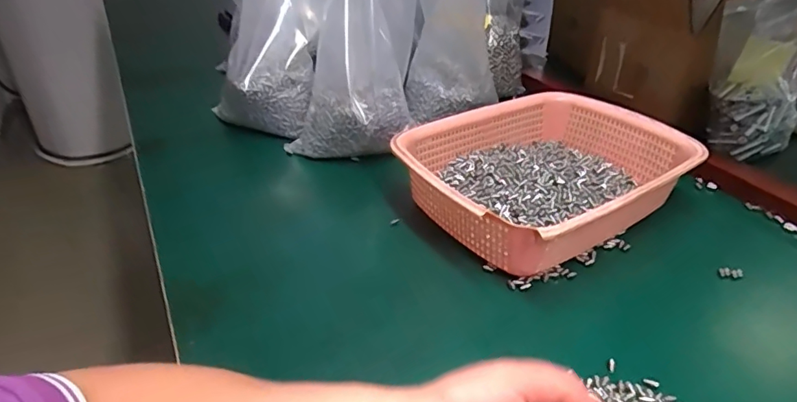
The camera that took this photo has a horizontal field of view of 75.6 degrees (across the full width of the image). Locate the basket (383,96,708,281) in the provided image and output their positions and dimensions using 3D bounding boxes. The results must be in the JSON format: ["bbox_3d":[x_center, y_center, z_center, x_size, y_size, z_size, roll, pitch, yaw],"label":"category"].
[{"bbox_3d":[0.155,-0.031,0.547,0.290,0.067,0.213,-19,39,-28],"label":"basket"}]

